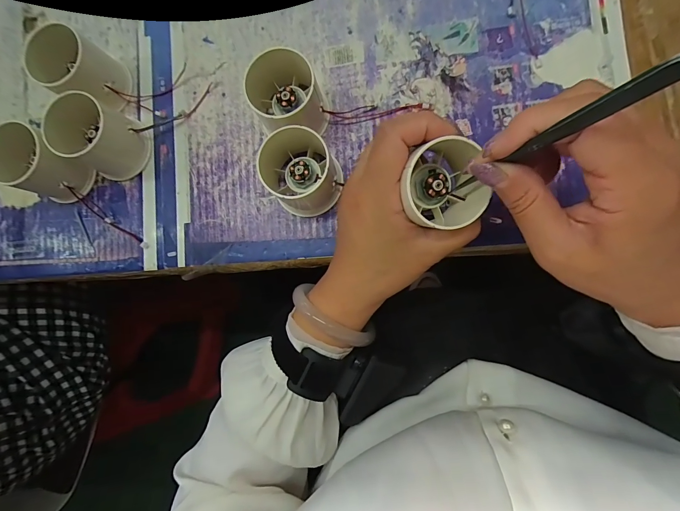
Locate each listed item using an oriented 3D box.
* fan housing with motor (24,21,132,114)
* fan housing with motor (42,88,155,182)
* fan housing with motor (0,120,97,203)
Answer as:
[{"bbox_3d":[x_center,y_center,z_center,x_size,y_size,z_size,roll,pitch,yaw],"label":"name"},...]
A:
[{"bbox_3d":[-0.210,-0.151,0.276,0.045,0.056,0.047,0,88,7],"label":"fan housing with motor"},{"bbox_3d":[-0.199,-0.096,0.273,0.056,0.055,0.052,0,88,7],"label":"fan housing with motor"},{"bbox_3d":[-0.243,-0.073,0.278,0.051,0.056,0.048,0,88,7],"label":"fan housing with motor"}]

